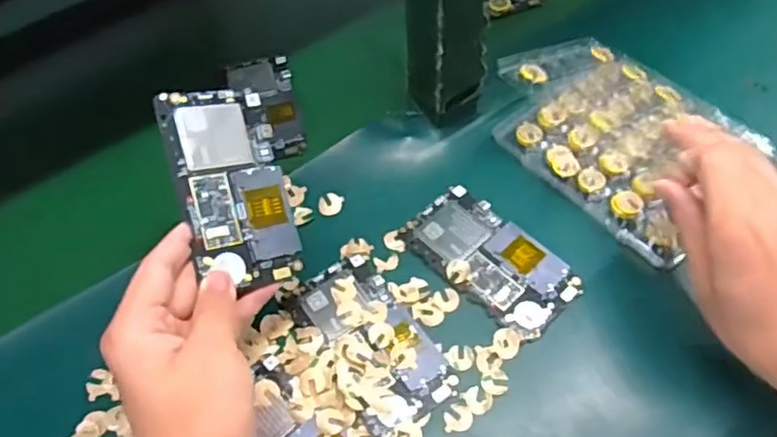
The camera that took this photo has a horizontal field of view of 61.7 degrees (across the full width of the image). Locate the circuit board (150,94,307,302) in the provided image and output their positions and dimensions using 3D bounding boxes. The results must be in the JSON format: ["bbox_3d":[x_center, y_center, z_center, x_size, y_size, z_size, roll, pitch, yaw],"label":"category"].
[{"bbox_3d":[-0.095,-0.019,0.401,0.064,0.006,0.124,-14,84,-31],"label":"circuit board"}]

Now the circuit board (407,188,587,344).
[{"bbox_3d":[0.076,0.029,0.475,0.063,0.009,0.123,-40,61,-20],"label":"circuit board"}]

